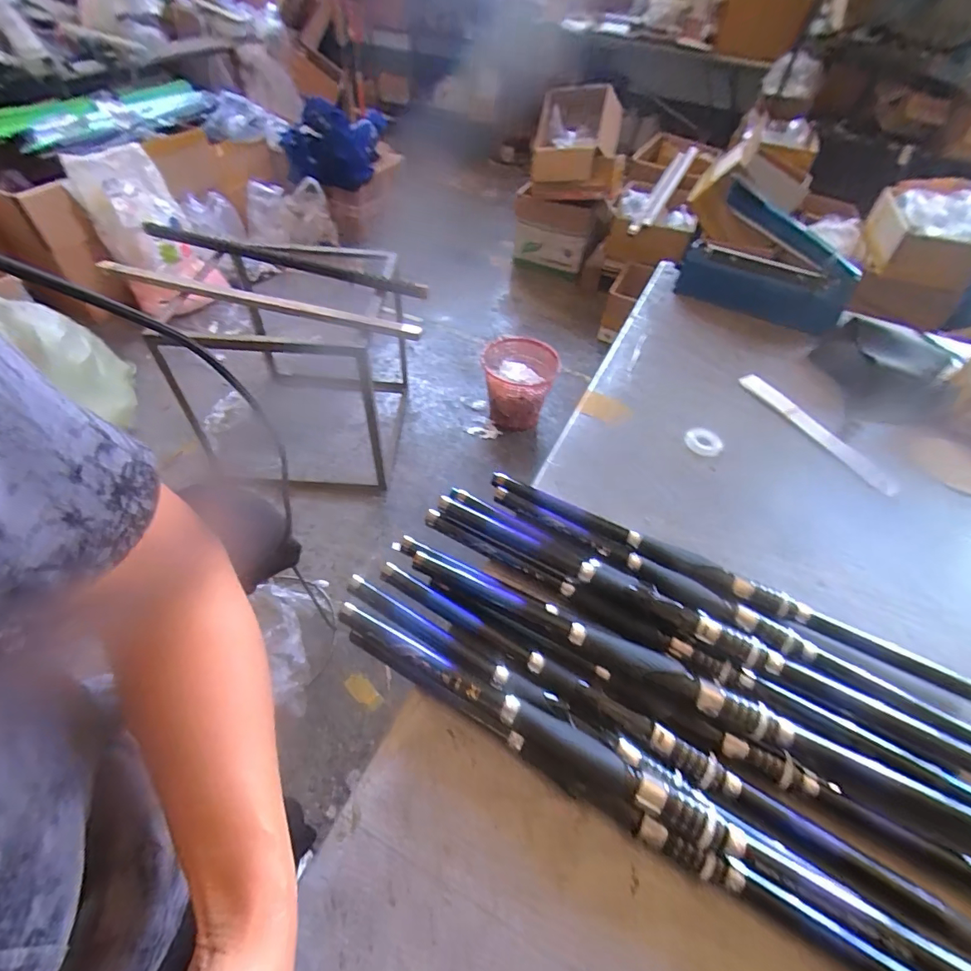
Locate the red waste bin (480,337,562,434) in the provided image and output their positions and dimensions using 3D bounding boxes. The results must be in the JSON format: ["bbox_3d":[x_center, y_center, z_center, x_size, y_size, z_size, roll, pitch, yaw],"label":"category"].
[{"bbox_3d":[0.116,-0.387,1.776,0.280,0.241,0.258,2,50,-2],"label":"red waste bin"}]

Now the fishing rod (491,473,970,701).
[{"bbox_3d":[0.238,0.097,0.515,0.504,0.027,0.034,25,53,16],"label":"fishing rod"}]

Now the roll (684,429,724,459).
[{"bbox_3d":[0.310,-0.063,0.666,0.052,0.011,0.051,2,50,-2],"label":"roll"}]

